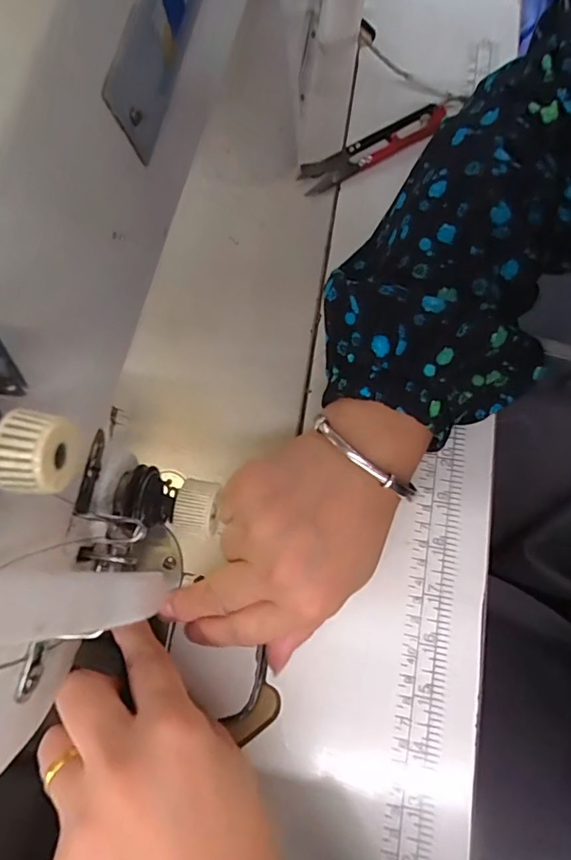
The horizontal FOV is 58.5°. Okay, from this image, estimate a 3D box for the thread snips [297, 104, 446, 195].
[{"bbox_3d":[0.059,-0.189,0.342,0.103,0.010,0.022,-30,79,-2],"label":"thread snips"}]

